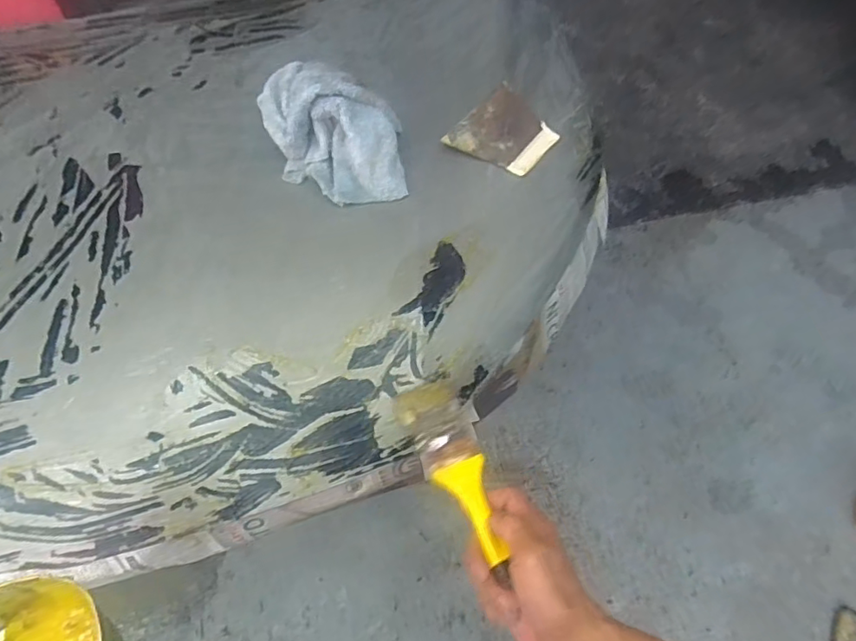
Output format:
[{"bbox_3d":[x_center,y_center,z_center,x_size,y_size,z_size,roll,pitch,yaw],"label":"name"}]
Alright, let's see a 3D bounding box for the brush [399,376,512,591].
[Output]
[{"bbox_3d":[0.026,0.128,0.480,0.057,0.017,0.174,-18,57,-12],"label":"brush"}]

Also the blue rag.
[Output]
[{"bbox_3d":[-0.109,-0.217,0.609,0.143,0.087,0.168,-13,59,-6],"label":"blue rag"}]

